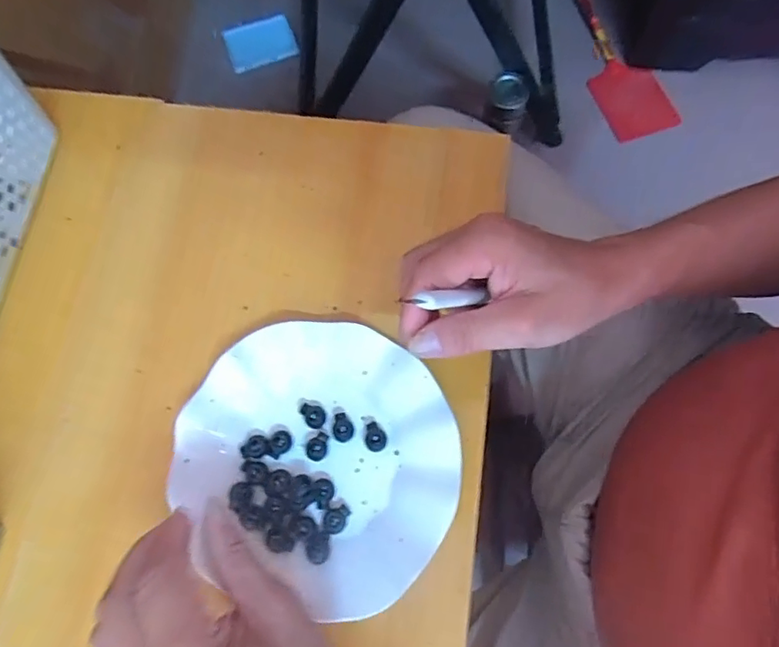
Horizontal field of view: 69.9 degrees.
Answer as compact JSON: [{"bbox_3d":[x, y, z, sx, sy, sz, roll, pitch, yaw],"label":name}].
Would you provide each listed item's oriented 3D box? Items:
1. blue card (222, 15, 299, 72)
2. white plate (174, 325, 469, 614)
[{"bbox_3d":[-0.257,-0.558,1.108,0.133,0.012,0.085,-16,97,2],"label":"blue card"},{"bbox_3d":[-0.047,0.088,0.370,0.179,0.022,0.172,0,73,1],"label":"white plate"}]

